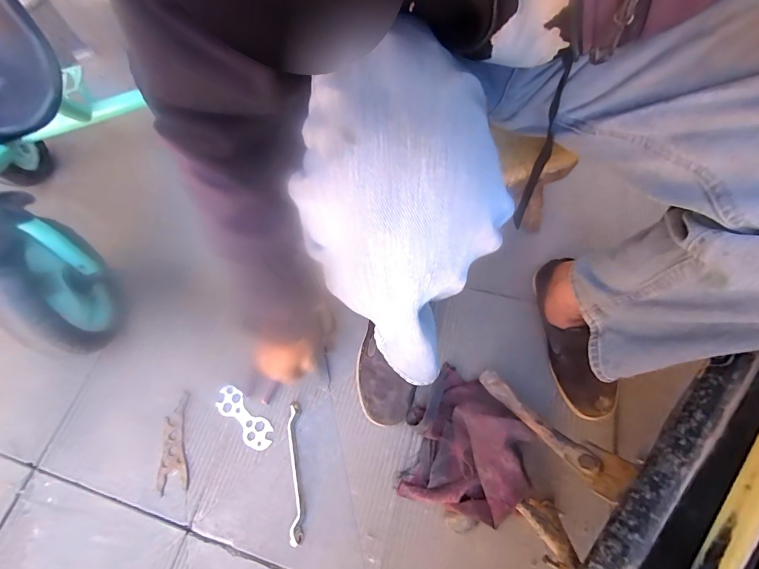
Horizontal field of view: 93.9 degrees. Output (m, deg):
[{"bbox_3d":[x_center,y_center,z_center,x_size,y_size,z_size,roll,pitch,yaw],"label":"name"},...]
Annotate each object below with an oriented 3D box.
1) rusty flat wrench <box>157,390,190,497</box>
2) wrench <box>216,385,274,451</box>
[{"bbox_3d":[-0.338,0.257,0.583,0.047,0.005,0.149,-14,65,1],"label":"rusty flat wrench"},{"bbox_3d":[-0.226,0.221,0.590,0.127,0.006,0.048,37,77,19],"label":"wrench"}]

